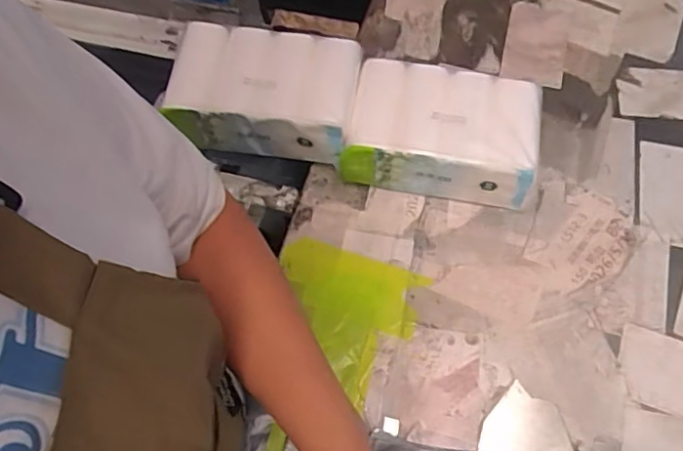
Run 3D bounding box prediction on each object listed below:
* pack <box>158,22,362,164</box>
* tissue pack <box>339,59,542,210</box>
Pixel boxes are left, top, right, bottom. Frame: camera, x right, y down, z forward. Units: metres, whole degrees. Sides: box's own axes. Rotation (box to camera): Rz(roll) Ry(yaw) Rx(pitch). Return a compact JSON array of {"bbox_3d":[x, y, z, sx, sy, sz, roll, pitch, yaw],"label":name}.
[{"bbox_3d":[-0.089,-0.156,0.705,0.223,0.093,0.155,8,65,5],"label":"pack"},{"bbox_3d":[0.118,-0.112,0.690,0.207,0.098,0.150,12,66,7],"label":"tissue pack"}]

